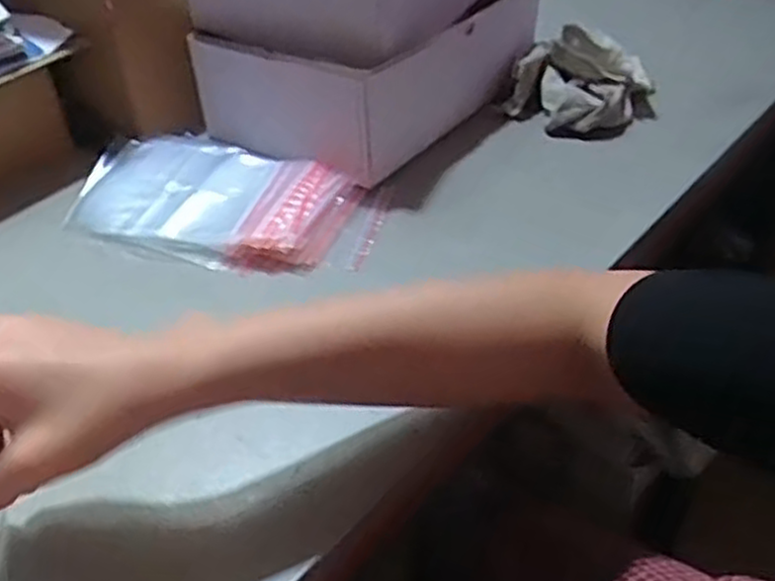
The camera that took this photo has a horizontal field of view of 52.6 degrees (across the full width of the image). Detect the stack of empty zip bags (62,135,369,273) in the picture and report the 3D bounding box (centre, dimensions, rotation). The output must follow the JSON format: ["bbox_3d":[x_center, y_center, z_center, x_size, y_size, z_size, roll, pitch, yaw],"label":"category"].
[{"bbox_3d":[-0.143,-0.084,0.673,0.233,0.027,0.159,13,42,17],"label":"stack of empty zip bags"}]

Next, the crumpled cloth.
[{"bbox_3d":[0.195,-0.208,0.791,0.139,0.070,0.115,-25,45,-26],"label":"crumpled cloth"}]

